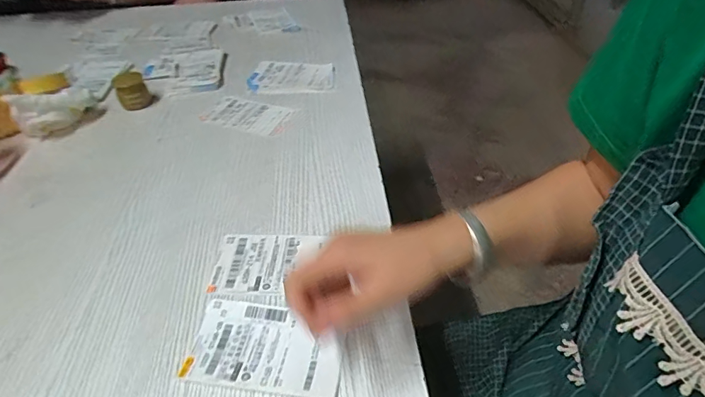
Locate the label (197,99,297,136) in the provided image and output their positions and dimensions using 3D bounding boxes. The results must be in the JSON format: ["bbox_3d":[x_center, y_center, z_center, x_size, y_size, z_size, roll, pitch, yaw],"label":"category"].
[{"bbox_3d":[-0.158,-0.125,0.623,0.128,0.005,0.064,12,45,14],"label":"label"}]

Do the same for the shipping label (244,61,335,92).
[{"bbox_3d":[-0.099,-0.203,0.695,0.133,0.008,0.092,-2,47,0],"label":"shipping label"}]

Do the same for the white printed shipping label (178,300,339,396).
[{"bbox_3d":[-0.074,0.125,0.358,0.127,0.004,0.071,5,43,7],"label":"white printed shipping label"}]

